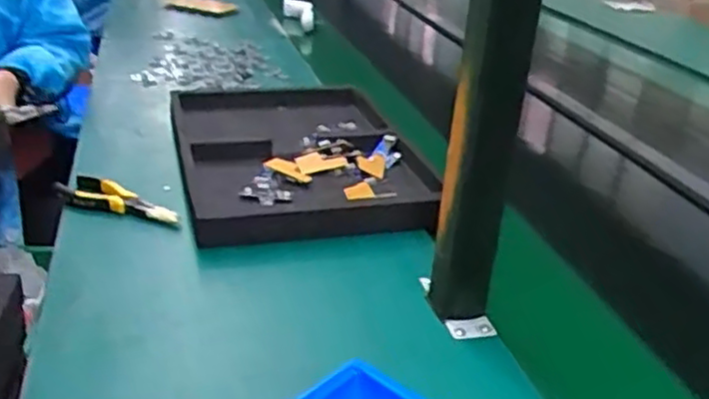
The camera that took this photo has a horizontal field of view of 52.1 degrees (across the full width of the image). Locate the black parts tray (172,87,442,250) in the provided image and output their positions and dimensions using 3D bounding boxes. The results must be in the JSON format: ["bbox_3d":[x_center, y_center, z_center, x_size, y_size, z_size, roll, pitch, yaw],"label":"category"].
[{"bbox_3d":[-0.077,-0.068,0.979,0.313,0.040,0.458,-4,27,-16],"label":"black parts tray"}]

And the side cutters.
[{"bbox_3d":[-0.269,0.001,0.792,0.165,0.022,0.048,16,29,23],"label":"side cutters"}]

